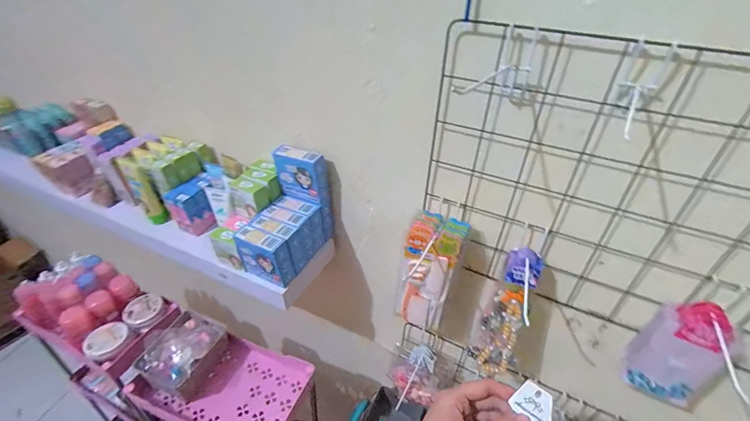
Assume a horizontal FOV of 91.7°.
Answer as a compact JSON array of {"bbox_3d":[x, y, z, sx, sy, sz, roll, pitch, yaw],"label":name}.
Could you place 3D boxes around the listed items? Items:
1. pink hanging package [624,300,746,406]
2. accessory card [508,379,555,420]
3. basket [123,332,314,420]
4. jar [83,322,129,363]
[{"bbox_3d":[0.386,0.179,0.461,0.093,0.141,0.045,20,39,21],"label":"pink hanging package"},{"bbox_3d":[0.146,0.177,0.330,0.035,0.034,0.004,32,21,30],"label":"accessory card"},{"bbox_3d":[-0.283,0.344,0.713,0.295,0.049,0.193,15,37,16],"label":"basket"},{"bbox_3d":[-0.548,0.268,0.746,0.074,0.031,0.074,3,36,-2],"label":"jar"}]

